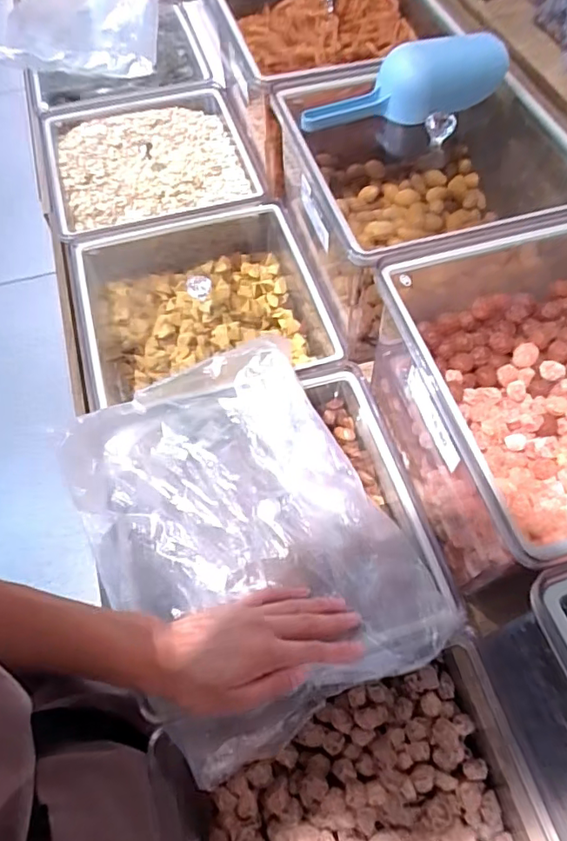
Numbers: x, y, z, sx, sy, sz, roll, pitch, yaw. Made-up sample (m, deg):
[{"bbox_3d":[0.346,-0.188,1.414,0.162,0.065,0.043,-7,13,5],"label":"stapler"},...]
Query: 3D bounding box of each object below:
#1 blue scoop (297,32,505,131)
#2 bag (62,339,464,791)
[{"bbox_3d":[0.131,-0.372,0.609,0.230,0.060,0.045,-15,60,-8],"label":"blue scoop"},{"bbox_3d":[-0.038,0.101,0.516,0.259,0.053,0.340,-27,63,-14],"label":"bag"}]

